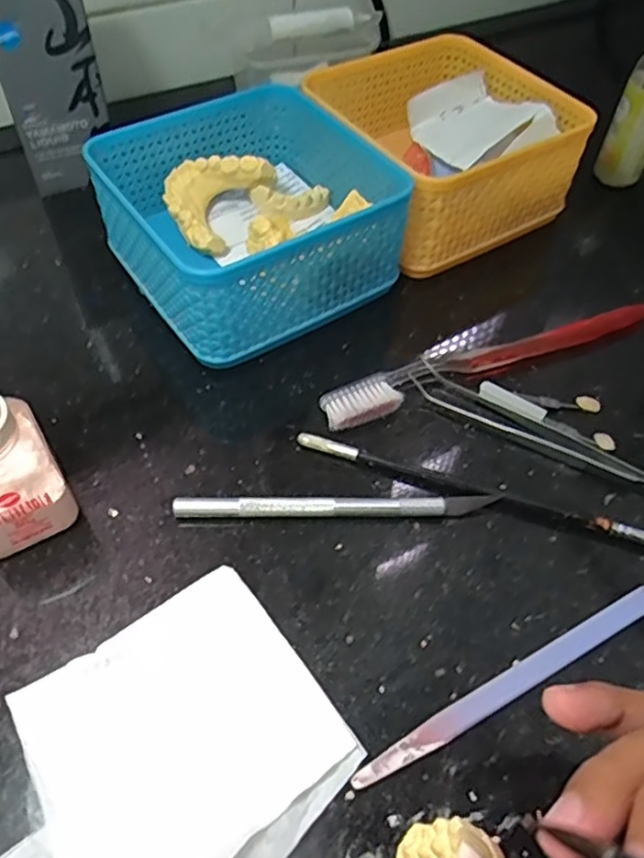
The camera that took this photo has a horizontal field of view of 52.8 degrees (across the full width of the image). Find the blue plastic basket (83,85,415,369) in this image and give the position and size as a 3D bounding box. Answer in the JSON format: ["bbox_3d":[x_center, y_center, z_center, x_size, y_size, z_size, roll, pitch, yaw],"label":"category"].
[{"bbox_3d":[-0.039,-0.114,0.352,0.128,0.066,0.129,-28,58,-21],"label":"blue plastic basket"}]

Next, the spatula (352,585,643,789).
[{"bbox_3d":[0.072,0.093,0.240,0.136,0.004,0.011,-24,57,-18],"label":"spatula"}]

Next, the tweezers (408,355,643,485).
[{"bbox_3d":[0.109,0.002,0.303,0.143,0.010,0.017,25,56,16],"label":"tweezers"}]

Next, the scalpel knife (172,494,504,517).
[{"bbox_3d":[0.006,0.034,0.279,0.137,0.008,0.008,-1,53,-2],"label":"scalpel knife"}]

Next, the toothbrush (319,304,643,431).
[{"bbox_3d":[0.084,-0.037,0.330,0.180,0.013,0.021,-19,56,-15],"label":"toothbrush"}]

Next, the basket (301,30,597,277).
[{"bbox_3d":[0.072,-0.171,0.400,0.126,0.069,0.130,-25,57,-19],"label":"basket"}]

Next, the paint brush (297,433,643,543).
[{"bbox_3d":[0.079,0.031,0.283,0.186,0.006,0.009,16,54,10],"label":"paint brush"}]

